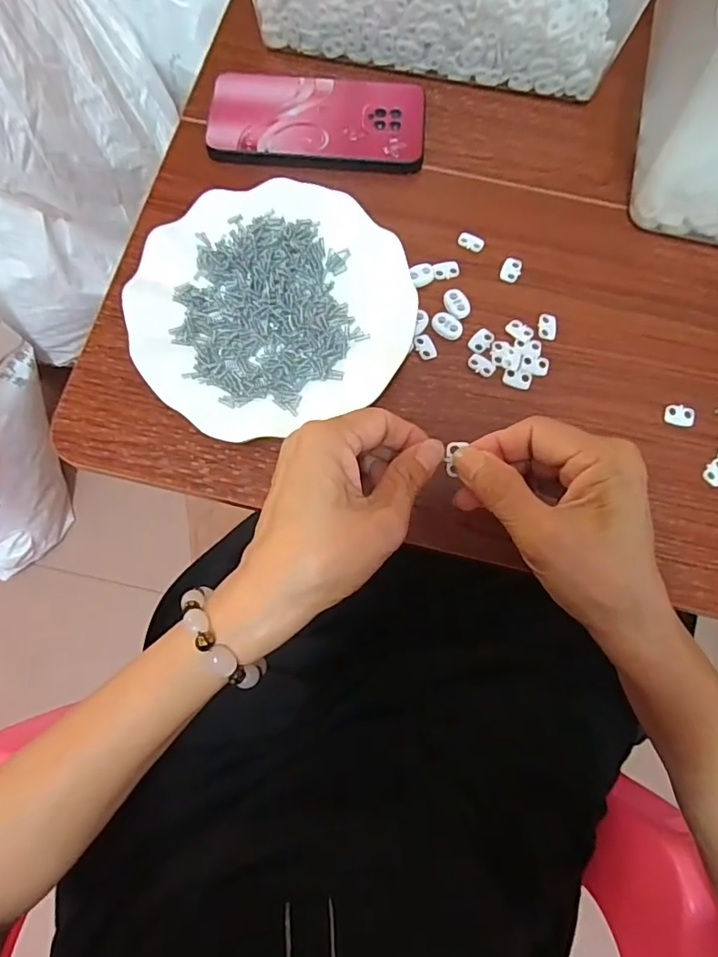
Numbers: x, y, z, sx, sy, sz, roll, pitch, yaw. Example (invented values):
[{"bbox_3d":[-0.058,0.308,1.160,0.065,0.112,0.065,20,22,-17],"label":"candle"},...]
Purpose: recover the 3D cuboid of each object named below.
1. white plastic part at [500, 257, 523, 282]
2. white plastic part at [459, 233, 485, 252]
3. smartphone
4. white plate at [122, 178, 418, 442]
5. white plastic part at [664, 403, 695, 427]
[{"bbox_3d":[0.111,-0.152,0.377,0.014,0.004,0.019,17,78,4],"label":"white plastic part"},{"bbox_3d":[0.083,-0.174,0.382,0.020,0.004,0.011,23,79,6],"label":"white plastic part"},{"bbox_3d":[-0.032,-0.277,0.401,0.163,0.012,0.087,4,75,0],"label":"smartphone"},{"bbox_3d":[-0.059,-0.117,0.352,0.177,0.028,0.174,0,75,-1],"label":"white plate"},{"bbox_3d":[0.215,-0.043,0.348,0.018,0.004,0.014,11,75,2],"label":"white plastic part"}]

